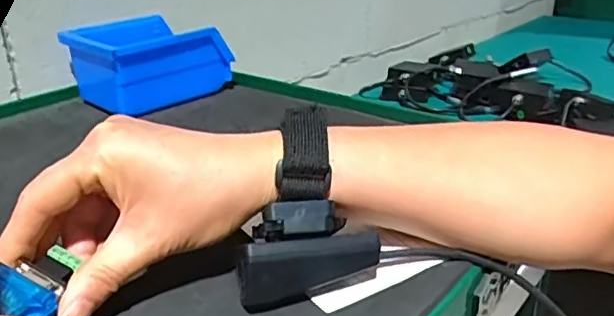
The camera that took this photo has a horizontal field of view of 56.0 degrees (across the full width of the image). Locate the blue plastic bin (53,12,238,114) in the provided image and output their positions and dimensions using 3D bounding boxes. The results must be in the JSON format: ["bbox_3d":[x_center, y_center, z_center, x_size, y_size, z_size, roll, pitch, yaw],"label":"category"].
[{"bbox_3d":[-0.165,-0.102,0.601,0.106,0.081,0.135,20,33,37],"label":"blue plastic bin"}]

